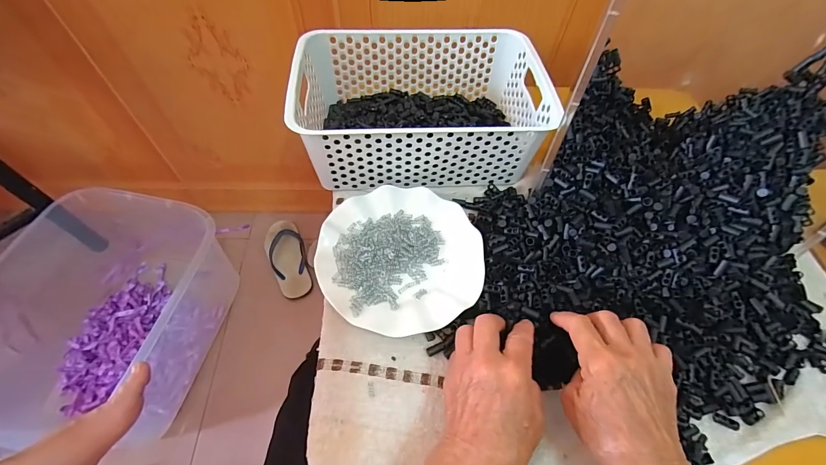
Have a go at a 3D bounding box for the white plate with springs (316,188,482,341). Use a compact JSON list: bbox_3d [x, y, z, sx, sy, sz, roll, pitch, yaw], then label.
[{"bbox_3d":[-0.014,0.027,0.405,0.178,0.020,0.177,2,58,-3],"label":"white plate with springs"}]

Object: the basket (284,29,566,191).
[{"bbox_3d":[0.007,-0.167,0.470,0.298,0.096,0.201,-5,59,-7],"label":"basket"}]

